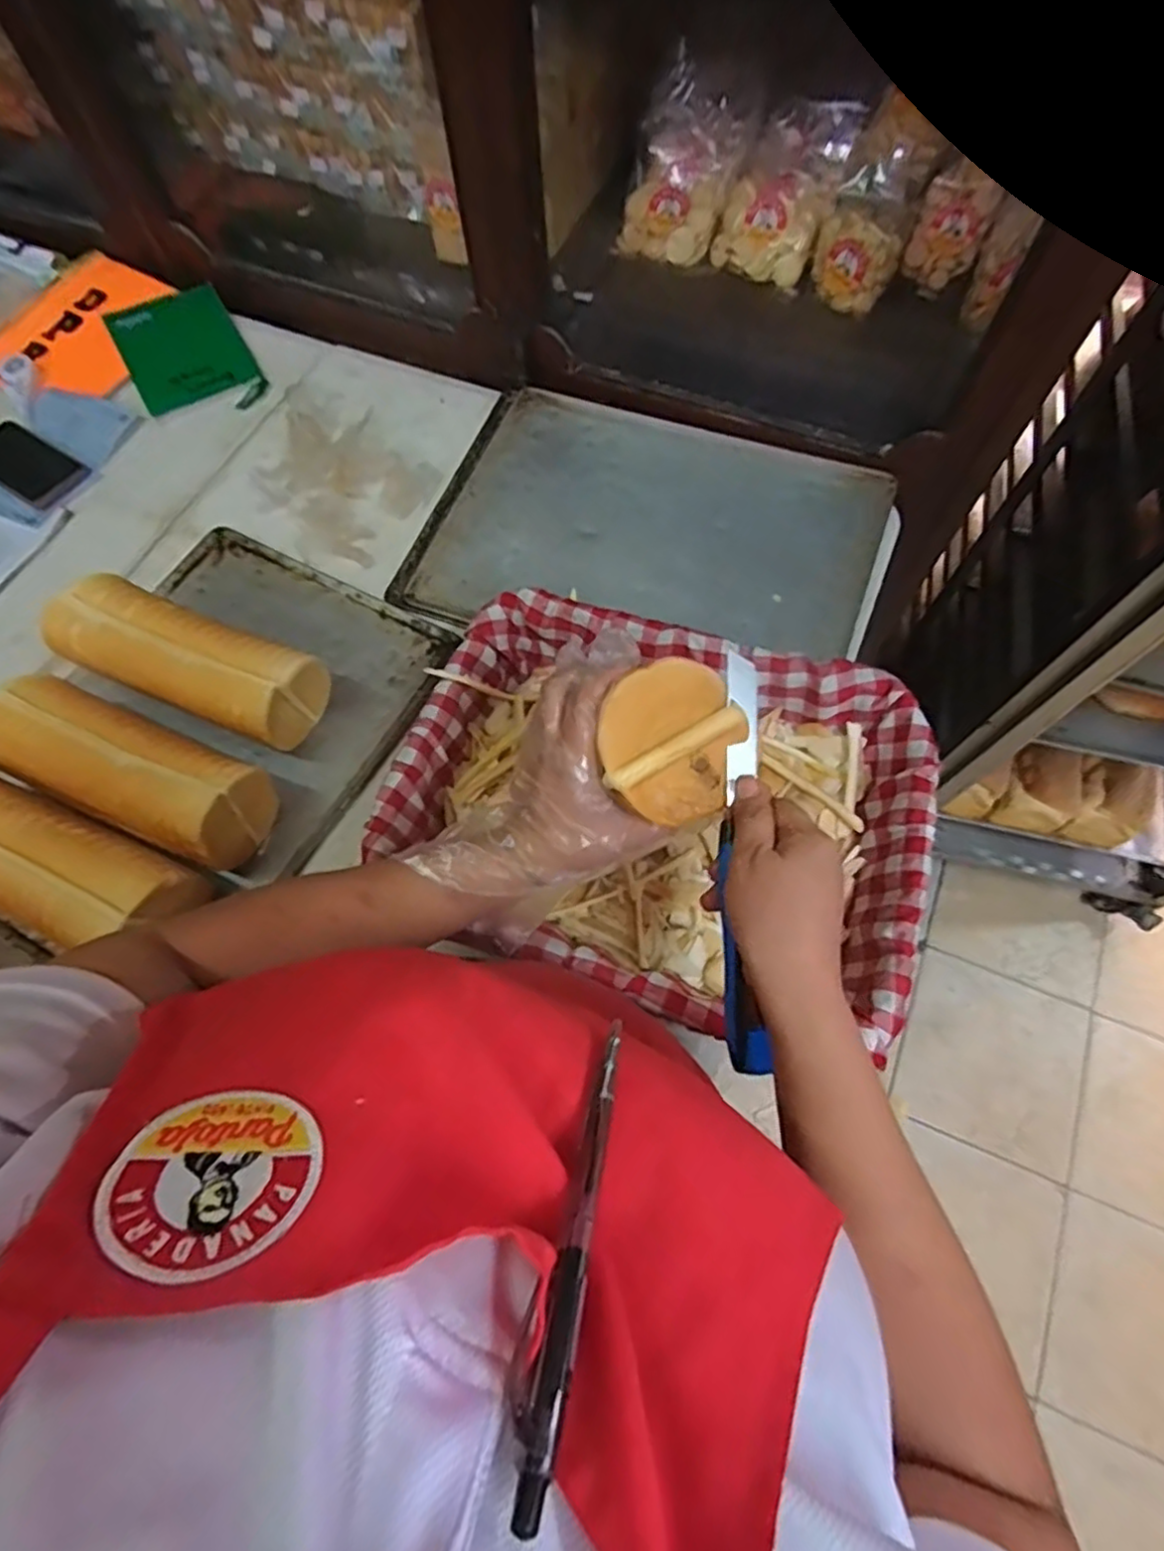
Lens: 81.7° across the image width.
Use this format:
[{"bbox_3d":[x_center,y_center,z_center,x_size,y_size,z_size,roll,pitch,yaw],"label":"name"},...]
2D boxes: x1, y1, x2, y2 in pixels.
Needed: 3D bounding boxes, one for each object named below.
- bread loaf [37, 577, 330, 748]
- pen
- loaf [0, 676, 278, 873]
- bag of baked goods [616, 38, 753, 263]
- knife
[{"bbox_3d":[-0.373,-0.103,0.655,0.243,0.104,0.094,21,70,10],"label":"bread loaf"},{"bbox_3d":[-0.001,0.128,0.204,0.014,0.008,0.138,13,28,7],"label":"pen"},{"bbox_3d":[-0.394,-0.001,0.595,0.237,0.105,0.091,21,70,10],"label":"loaf"},{"bbox_3d":[0.117,-0.673,0.742,0.113,0.107,0.151,20,70,10],"label":"bag of baked goods"},{"bbox_3d":[0.092,0.049,0.390,0.025,0.013,0.237,0,85,2],"label":"knife"}]

